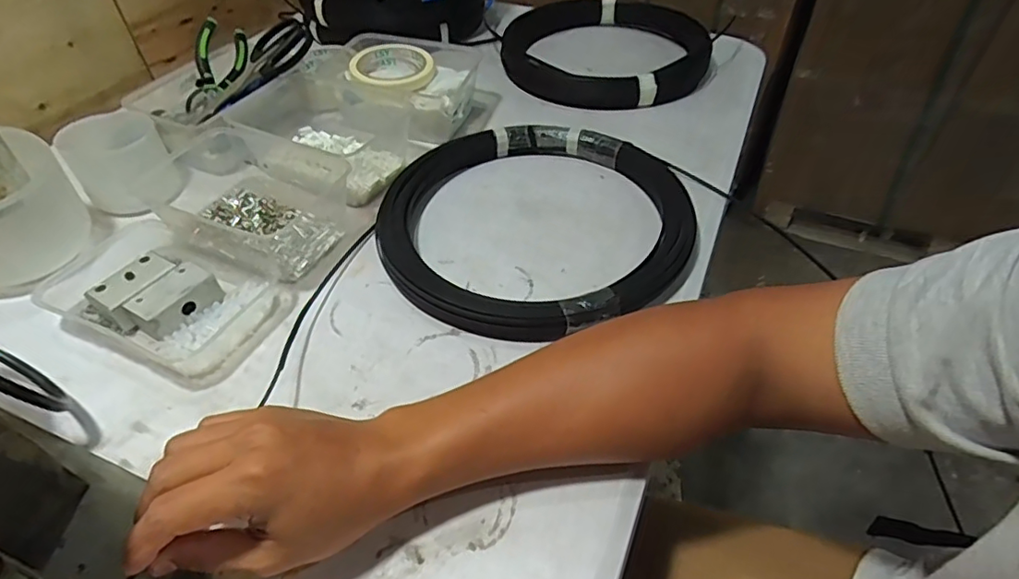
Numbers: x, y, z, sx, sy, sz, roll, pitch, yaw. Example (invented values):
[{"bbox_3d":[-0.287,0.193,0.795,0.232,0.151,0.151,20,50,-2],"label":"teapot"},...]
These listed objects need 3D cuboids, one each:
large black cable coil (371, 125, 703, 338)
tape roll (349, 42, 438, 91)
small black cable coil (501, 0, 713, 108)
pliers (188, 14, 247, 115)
[{"bbox_3d":[0.023,-0.069,0.533,0.288,0.039,0.279,0,42,0],"label":"large black cable coil"},{"bbox_3d":[-0.141,-0.263,0.653,0.103,0.020,0.102,0,42,0],"label":"tape roll"},{"bbox_3d":[0.136,-0.337,0.779,0.272,0.062,0.269,0,42,0],"label":"small black cable coil"},{"bbox_3d":[-0.341,-0.262,0.647,0.053,0.022,0.109,9,84,-23],"label":"pliers"}]

